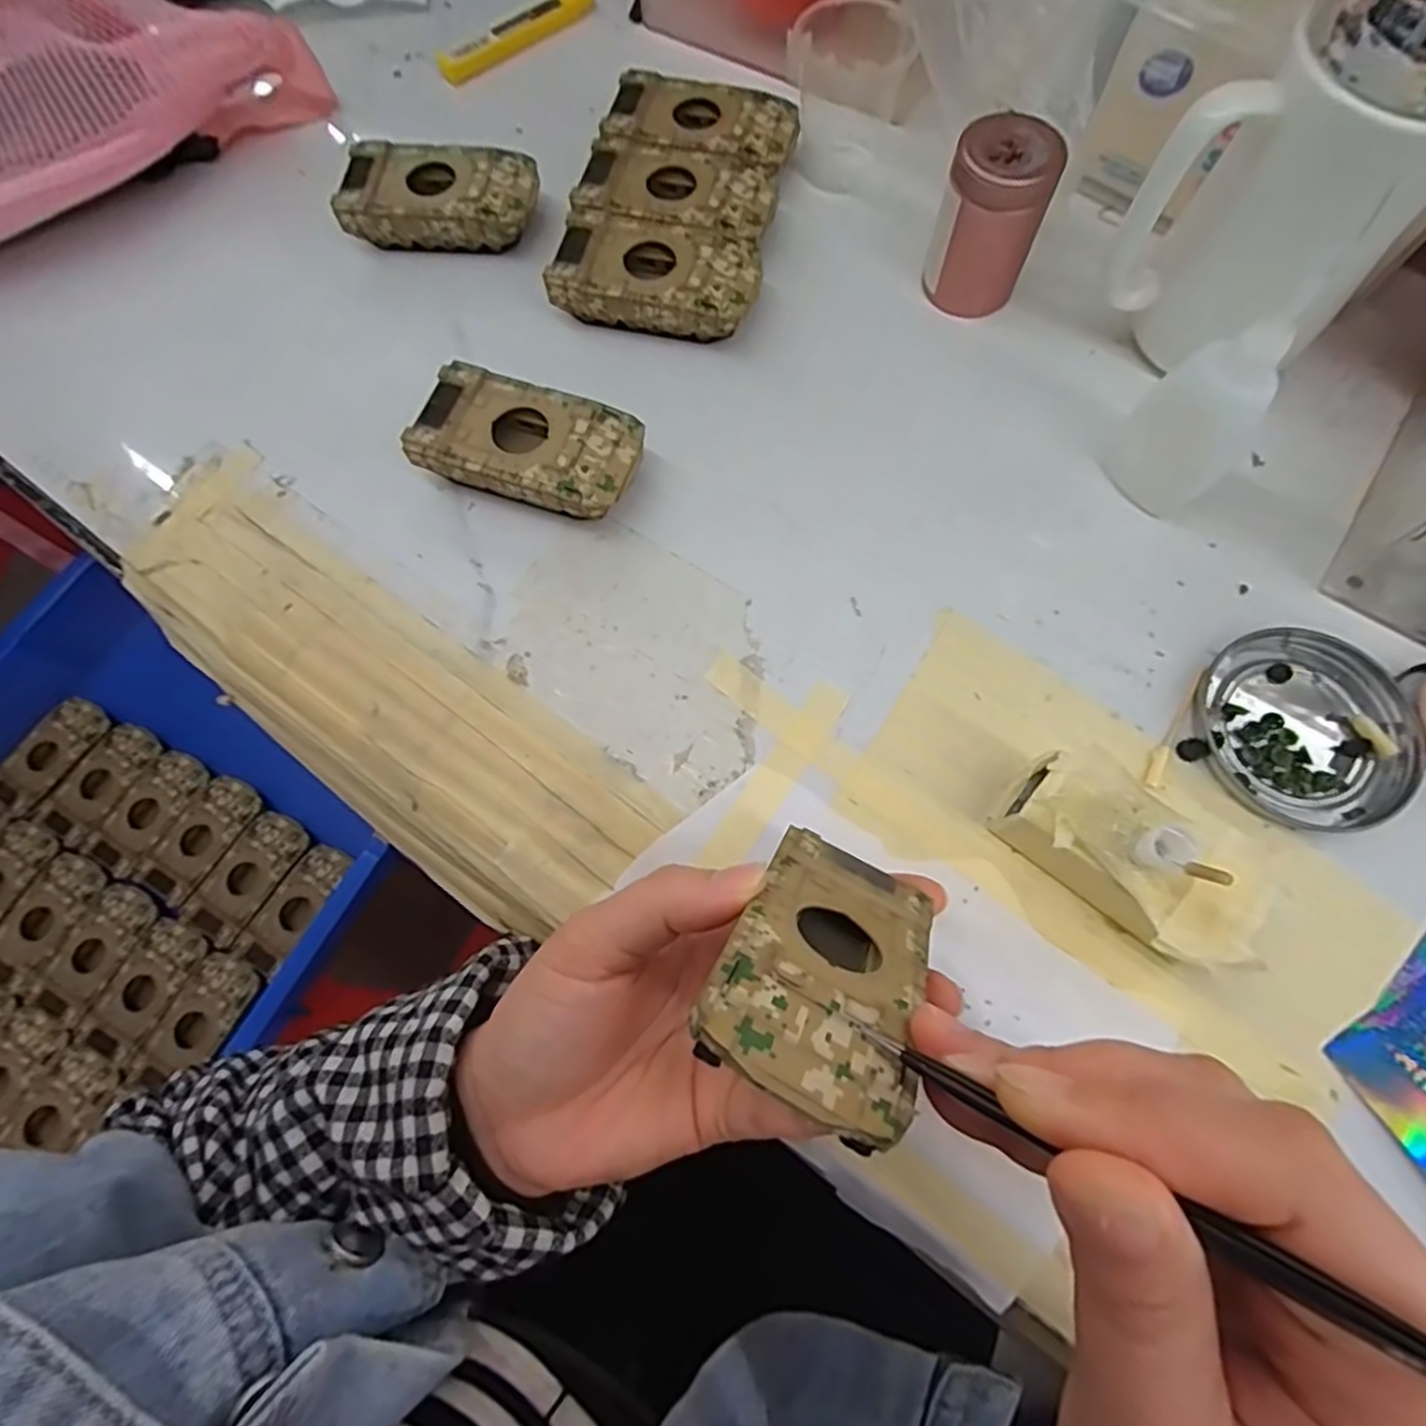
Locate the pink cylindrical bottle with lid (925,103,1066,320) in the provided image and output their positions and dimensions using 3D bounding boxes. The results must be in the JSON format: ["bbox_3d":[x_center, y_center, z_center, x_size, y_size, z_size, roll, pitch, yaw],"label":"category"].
[{"bbox_3d":[0.125,-0.222,0.326,0.043,0.068,0.035,28,75,10],"label":"pink cylindrical bottle with lid"}]

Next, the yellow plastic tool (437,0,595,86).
[{"bbox_3d":[-0.113,-0.400,0.417,0.109,0.007,0.015,-44,76,-11],"label":"yellow plastic tool"}]

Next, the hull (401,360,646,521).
[{"bbox_3d":[-0.080,-0.116,0.318,0.095,0.026,0.052,20,74,8],"label":"hull"}]

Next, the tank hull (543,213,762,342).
[{"bbox_3d":[-0.027,-0.207,0.347,0.094,0.027,0.050,14,73,6],"label":"tank hull"}]

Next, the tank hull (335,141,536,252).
[{"bbox_3d":[-0.138,-0.263,0.367,0.092,0.026,0.049,3,72,3],"label":"tank hull"}]

